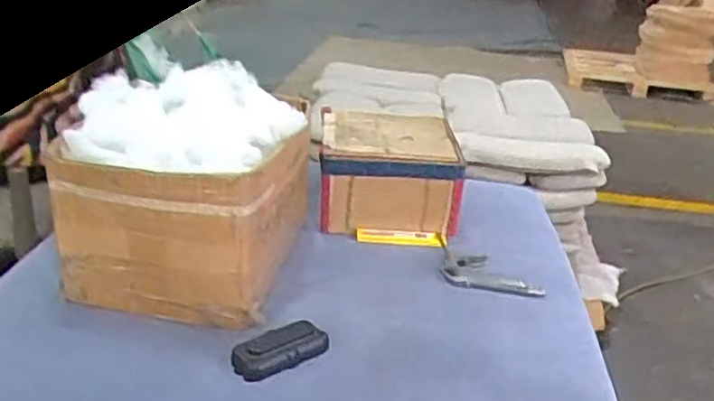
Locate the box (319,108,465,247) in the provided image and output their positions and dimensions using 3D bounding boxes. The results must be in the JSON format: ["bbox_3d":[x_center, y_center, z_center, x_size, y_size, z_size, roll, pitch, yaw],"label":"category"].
[{"bbox_3d":[0.051,-0.046,1.139,0.221,0.127,0.216,7,25,2],"label":"box"}]

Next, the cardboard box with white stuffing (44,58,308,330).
[{"bbox_3d":[-0.209,-0.019,0.902,0.255,0.227,0.269,11,25,10],"label":"cardboard box with white stuffing"}]

